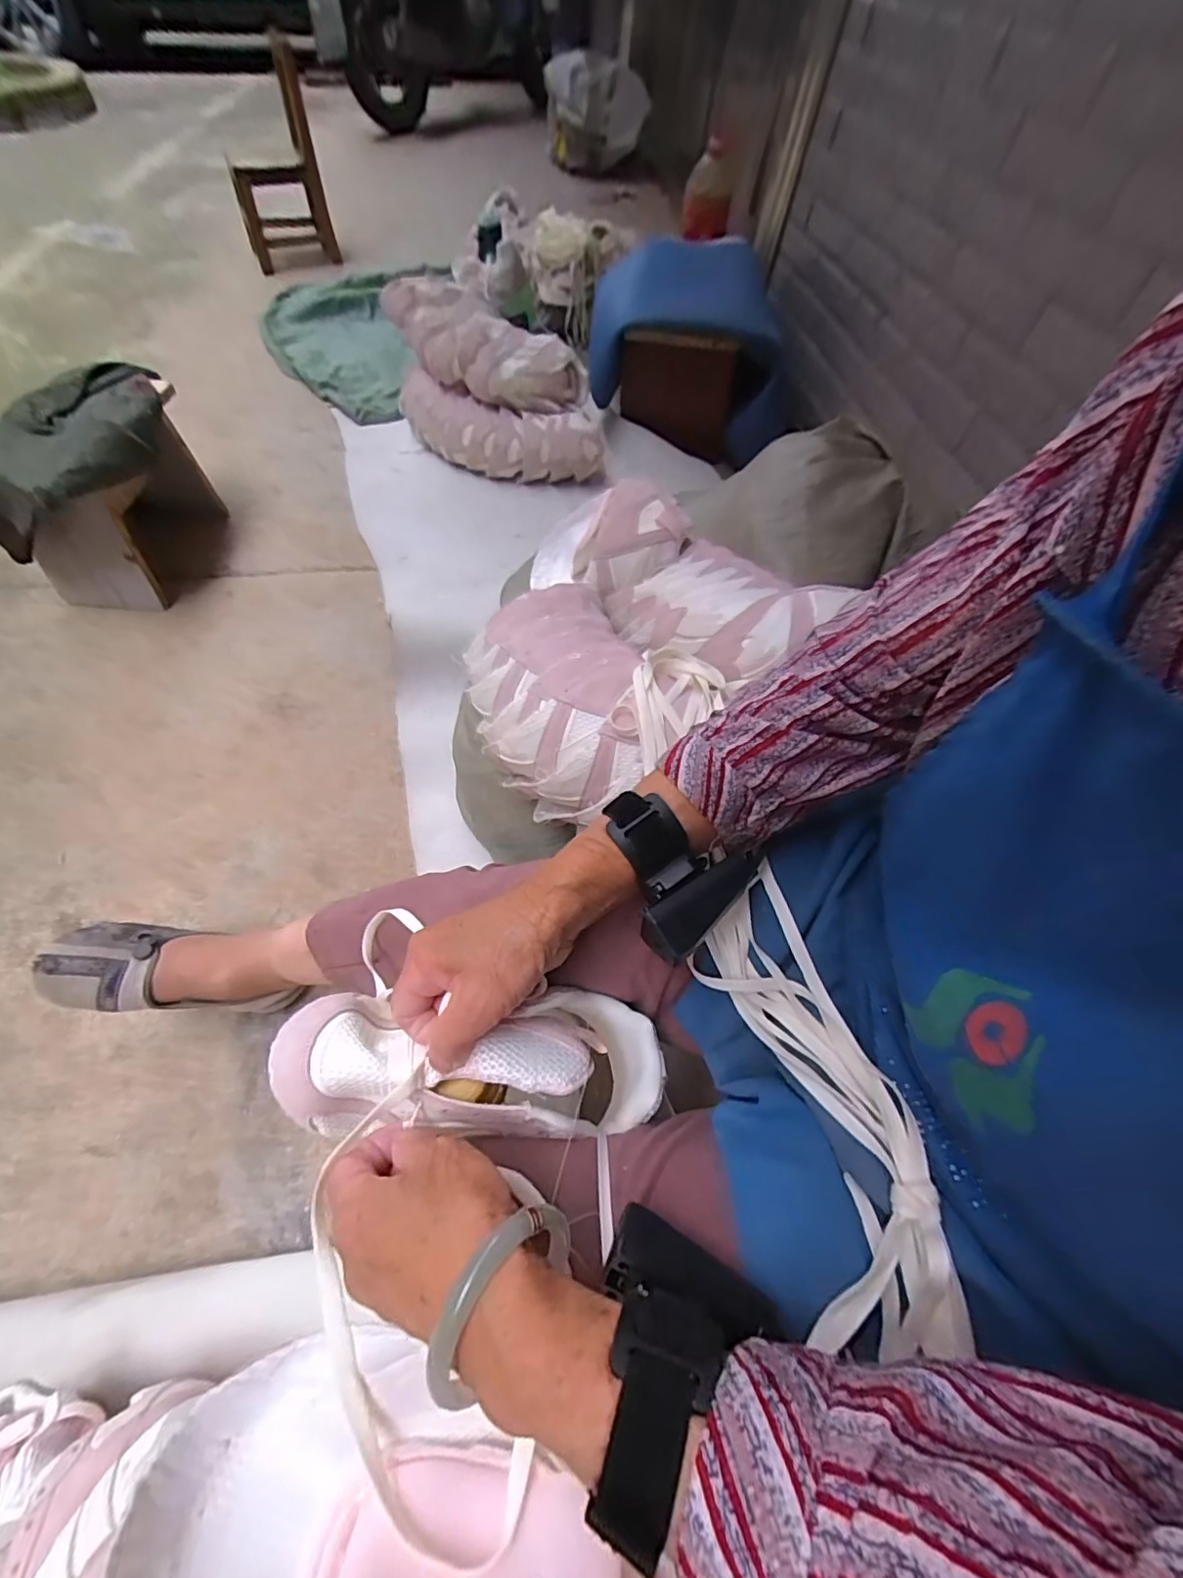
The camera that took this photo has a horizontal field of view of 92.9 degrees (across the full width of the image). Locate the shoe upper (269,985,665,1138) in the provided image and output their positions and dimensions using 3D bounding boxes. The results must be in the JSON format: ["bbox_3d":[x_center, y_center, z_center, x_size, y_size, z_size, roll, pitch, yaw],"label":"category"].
[{"bbox_3d":[-0.066,0.159,0.333,0.226,0.068,0.079,4,56,-11],"label":"shoe upper"}]

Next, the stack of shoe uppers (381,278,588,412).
[{"bbox_3d":[-0.228,-0.910,1.175,0.443,0.152,0.165,23,58,-4],"label":"stack of shoe uppers"}]

